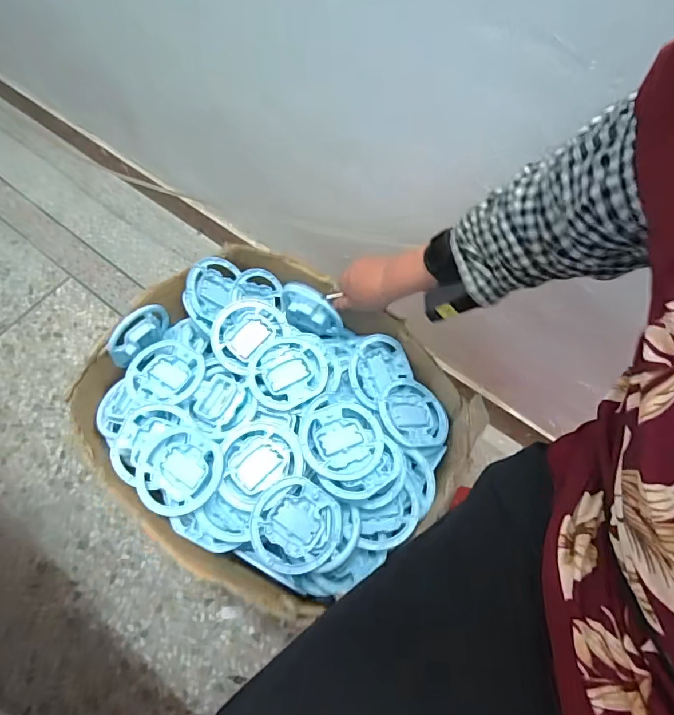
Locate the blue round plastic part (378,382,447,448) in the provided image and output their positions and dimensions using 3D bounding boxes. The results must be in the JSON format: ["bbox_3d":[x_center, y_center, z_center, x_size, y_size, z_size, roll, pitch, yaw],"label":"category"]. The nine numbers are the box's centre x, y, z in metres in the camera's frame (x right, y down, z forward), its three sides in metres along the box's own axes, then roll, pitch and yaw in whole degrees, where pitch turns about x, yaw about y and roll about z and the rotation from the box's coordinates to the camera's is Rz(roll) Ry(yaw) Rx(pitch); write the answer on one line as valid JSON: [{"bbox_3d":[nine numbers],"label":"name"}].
[{"bbox_3d":[0.103,0.079,0.612,0.099,0.013,0.094,12,54,-17],"label":"blue round plastic part"}]

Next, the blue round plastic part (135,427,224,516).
[{"bbox_3d":[-0.191,0.136,0.542,0.103,0.019,0.101,1,66,-1],"label":"blue round plastic part"}]

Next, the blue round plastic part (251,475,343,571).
[{"bbox_3d":[-0.048,0.195,0.523,0.097,0.026,0.100,1,66,-1],"label":"blue round plastic part"}]

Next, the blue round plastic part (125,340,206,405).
[{"bbox_3d":[-0.233,0.019,0.609,0.098,0.018,0.093,1,66,-1],"label":"blue round plastic part"}]

